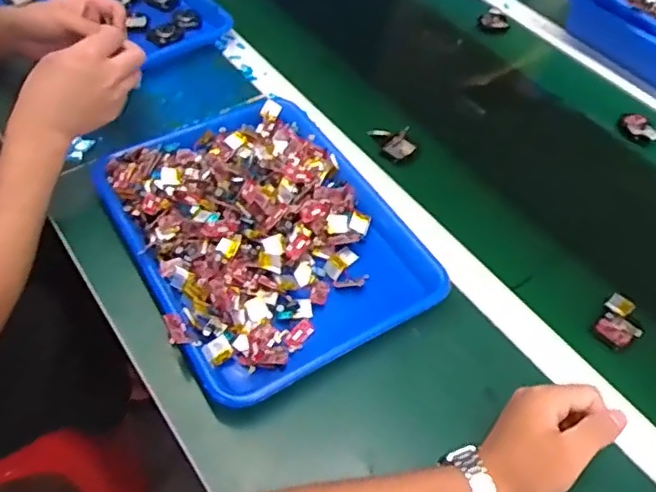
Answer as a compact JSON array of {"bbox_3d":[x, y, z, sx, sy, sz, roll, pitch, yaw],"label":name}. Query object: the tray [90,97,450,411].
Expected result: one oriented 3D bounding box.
[{"bbox_3d":[-0.067,-0.020,0.603,0.256,0.051,0.331,-25,57,-23],"label":"tray"}]

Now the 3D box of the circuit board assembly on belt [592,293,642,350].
[{"bbox_3d":[0.284,0.075,0.579,0.038,0.018,0.048,30,55,19],"label":"circuit board assembly on belt"}]

